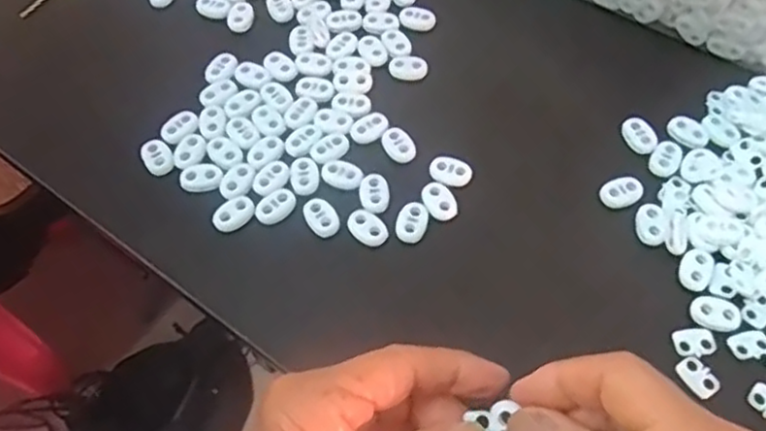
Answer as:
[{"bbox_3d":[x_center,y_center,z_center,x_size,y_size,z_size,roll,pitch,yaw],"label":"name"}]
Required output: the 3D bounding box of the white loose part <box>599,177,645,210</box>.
[{"bbox_3d":[0.125,-0.012,0.356,0.022,0.006,0.015,-15,62,-9],"label":"white loose part"}]

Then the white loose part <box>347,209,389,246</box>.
[{"bbox_3d":[-0.008,0.007,0.348,0.016,0.006,0.021,-39,68,-20],"label":"white loose part"}]

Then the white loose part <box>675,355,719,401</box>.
[{"bbox_3d":[0.144,0.073,0.309,0.014,0.004,0.019,-33,66,-17],"label":"white loose part"}]

